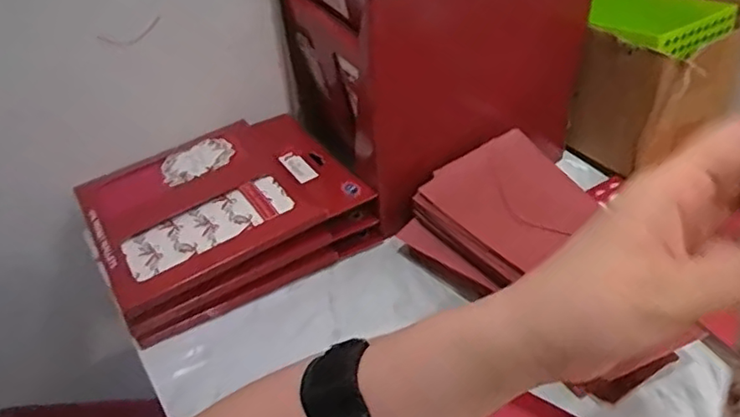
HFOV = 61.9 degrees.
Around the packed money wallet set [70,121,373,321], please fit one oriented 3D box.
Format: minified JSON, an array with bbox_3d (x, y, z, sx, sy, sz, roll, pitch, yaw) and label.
[{"bbox_3d":[-0.139,-0.016,0.576,0.232,0.026,0.179,-25,46,-22],"label":"packed money wallet set"}]

